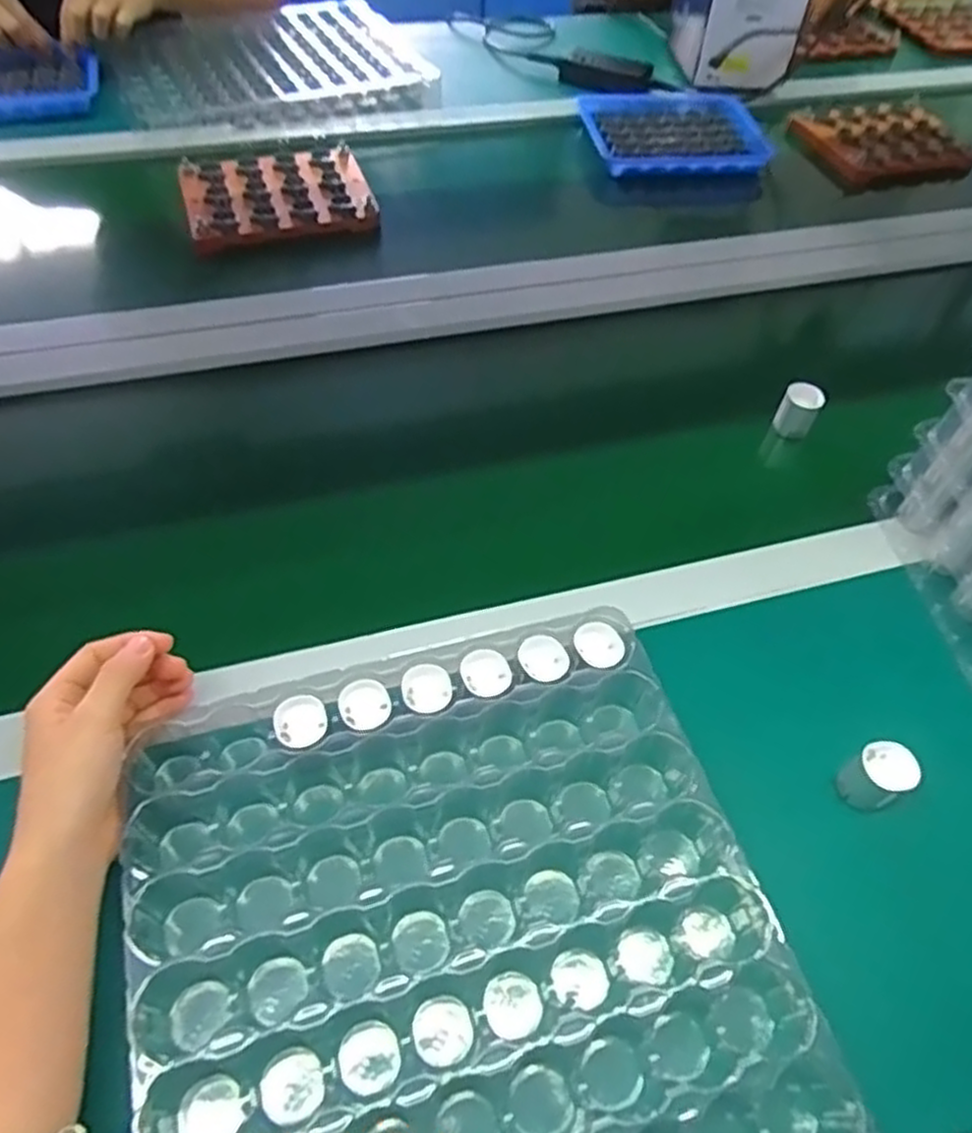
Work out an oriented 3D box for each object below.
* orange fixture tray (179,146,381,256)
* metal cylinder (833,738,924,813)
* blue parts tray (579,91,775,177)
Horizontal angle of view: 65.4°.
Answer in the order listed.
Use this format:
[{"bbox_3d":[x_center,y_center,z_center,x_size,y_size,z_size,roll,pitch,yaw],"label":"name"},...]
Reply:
[{"bbox_3d":[-0.220,-0.390,0.807,0.189,0.030,0.145,-13,56,-14],"label":"orange fixture tray"},{"bbox_3d":[0.225,0.121,0.436,0.030,0.036,0.030,-27,60,-22],"label":"metal cylinder"},{"bbox_3d":[0.236,-0.546,0.946,0.213,0.022,0.186,-2,54,-7],"label":"blue parts tray"}]

